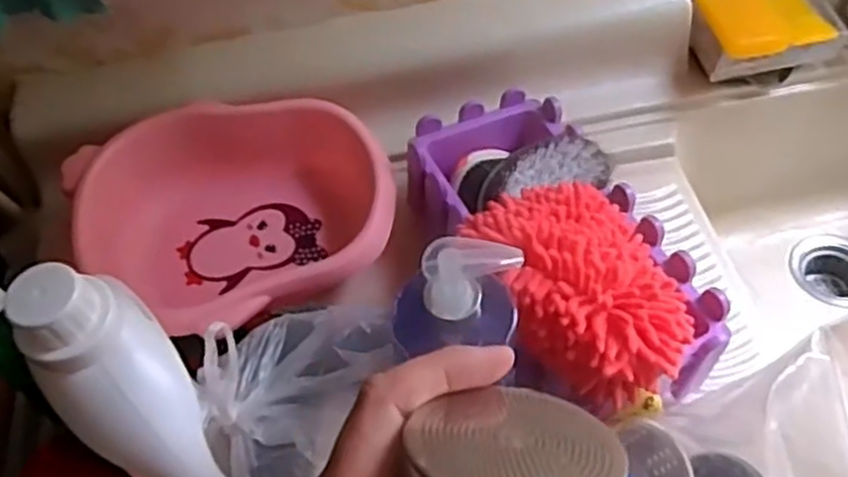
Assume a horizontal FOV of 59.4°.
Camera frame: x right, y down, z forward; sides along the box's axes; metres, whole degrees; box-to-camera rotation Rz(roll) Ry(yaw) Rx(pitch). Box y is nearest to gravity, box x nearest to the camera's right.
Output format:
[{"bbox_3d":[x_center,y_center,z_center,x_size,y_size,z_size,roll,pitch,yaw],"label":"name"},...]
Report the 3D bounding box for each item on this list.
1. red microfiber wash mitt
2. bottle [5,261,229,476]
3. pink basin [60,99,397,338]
[{"bbox_3d":[0.128,0.030,0.567,0.150,0.086,0.177,-20,57,-9],"label":"red microfiber wash mitt"},{"bbox_3d":[-0.192,0.100,0.484,0.077,0.200,0.069,-36,22,-18],"label":"bottle"},{"bbox_3d":[-0.175,-0.017,0.721,0.283,0.102,0.236,-25,57,-12],"label":"pink basin"}]

